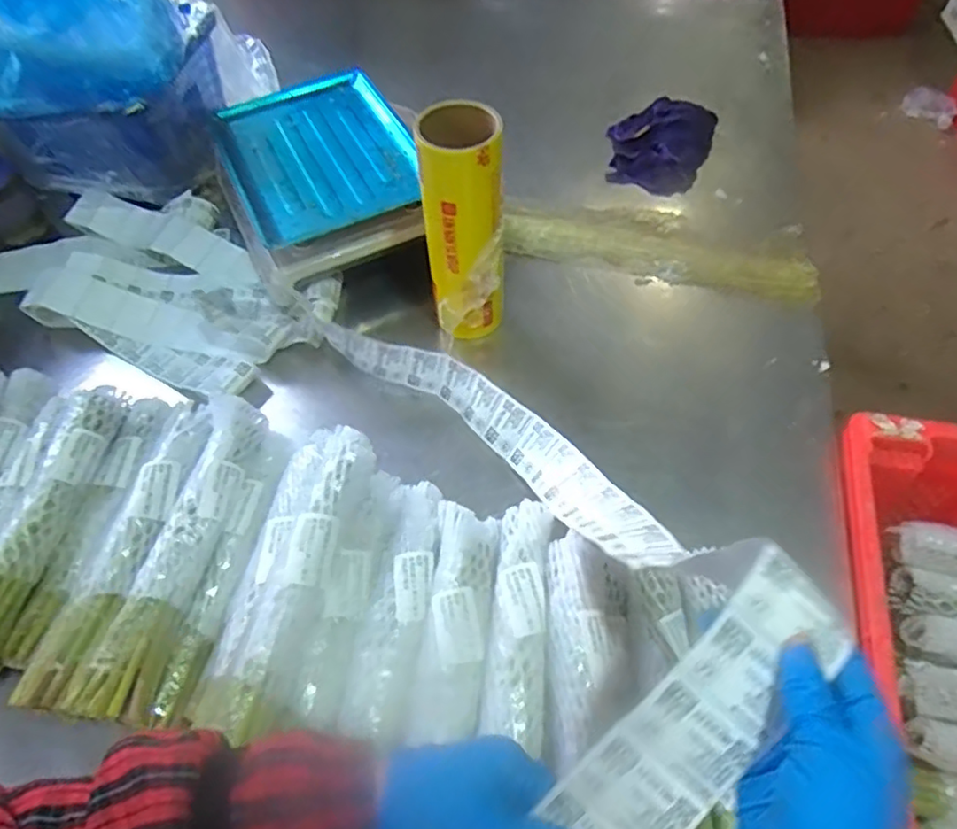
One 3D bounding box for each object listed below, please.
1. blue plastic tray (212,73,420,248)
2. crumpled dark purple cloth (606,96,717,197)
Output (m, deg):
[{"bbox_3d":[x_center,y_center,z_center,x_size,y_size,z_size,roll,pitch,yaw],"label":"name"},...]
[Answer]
[{"bbox_3d":[-0.210,-0.344,0.850,0.233,0.050,0.297,-24,58,-13],"label":"blue plastic tray"},{"bbox_3d":[0.275,-0.422,0.994,0.160,0.048,0.181,20,59,15],"label":"crumpled dark purple cloth"}]

